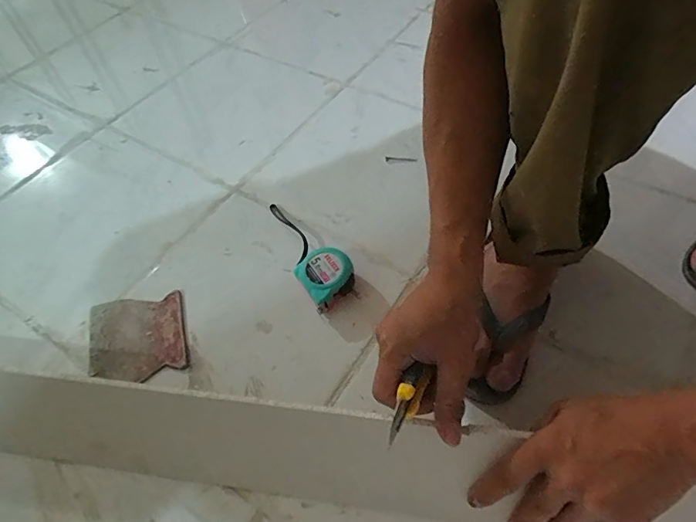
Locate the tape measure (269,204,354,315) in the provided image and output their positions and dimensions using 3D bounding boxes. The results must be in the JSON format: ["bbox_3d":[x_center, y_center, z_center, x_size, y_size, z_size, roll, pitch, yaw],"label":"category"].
[{"bbox_3d":[-0.059,-0.020,0.573,0.061,0.037,0.186,-29,58,-16],"label":"tape measure"}]

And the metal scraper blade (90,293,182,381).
[{"bbox_3d":[-0.252,0.088,0.525,0.106,0.006,0.108,-14,55,-6],"label":"metal scraper blade"}]

